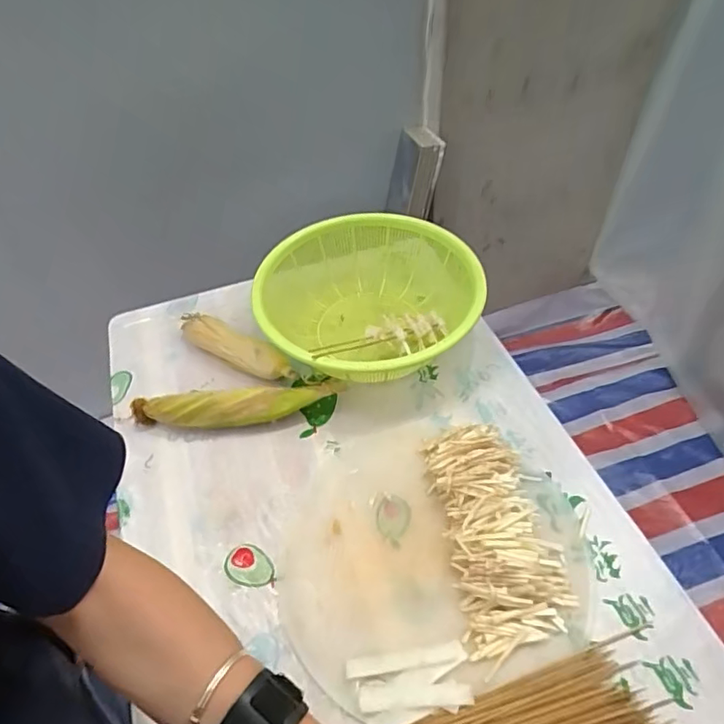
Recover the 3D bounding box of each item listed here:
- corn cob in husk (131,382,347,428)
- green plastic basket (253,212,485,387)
[{"bbox_3d":[-0.163,0.062,0.718,0.271,0.059,0.048,-9,50,-3],"label":"corn cob in husk"},{"bbox_3d":[0.002,-0.081,0.796,0.306,0.124,0.302,-2,50,3],"label":"green plastic basket"}]

